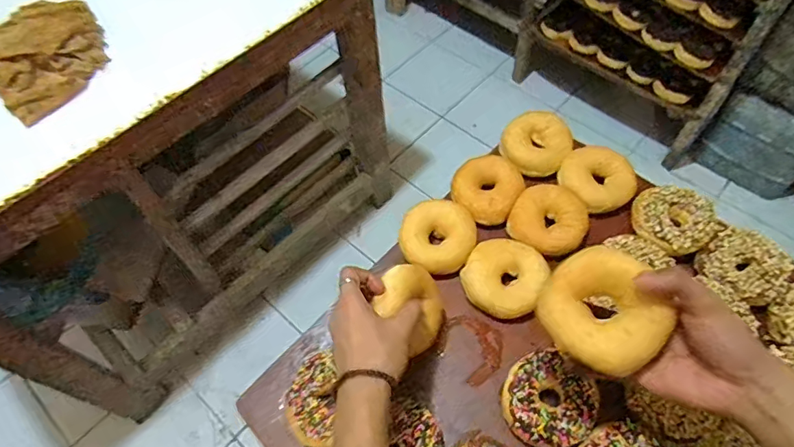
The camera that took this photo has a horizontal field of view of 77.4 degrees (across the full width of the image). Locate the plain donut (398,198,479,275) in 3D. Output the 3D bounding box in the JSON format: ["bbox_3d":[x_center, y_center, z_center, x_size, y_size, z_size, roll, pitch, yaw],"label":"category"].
[{"bbox_3d":[0.048,0.014,0.603,0.092,0.032,0.081,10,59,7],"label":"plain donut"}]

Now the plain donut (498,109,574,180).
[{"bbox_3d":[0.191,-0.109,0.685,0.092,0.035,0.092,20,61,13],"label":"plain donut"}]

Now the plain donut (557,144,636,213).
[{"bbox_3d":[0.257,-0.058,0.629,0.080,0.028,0.099,-20,60,-11],"label":"plain donut"}]

